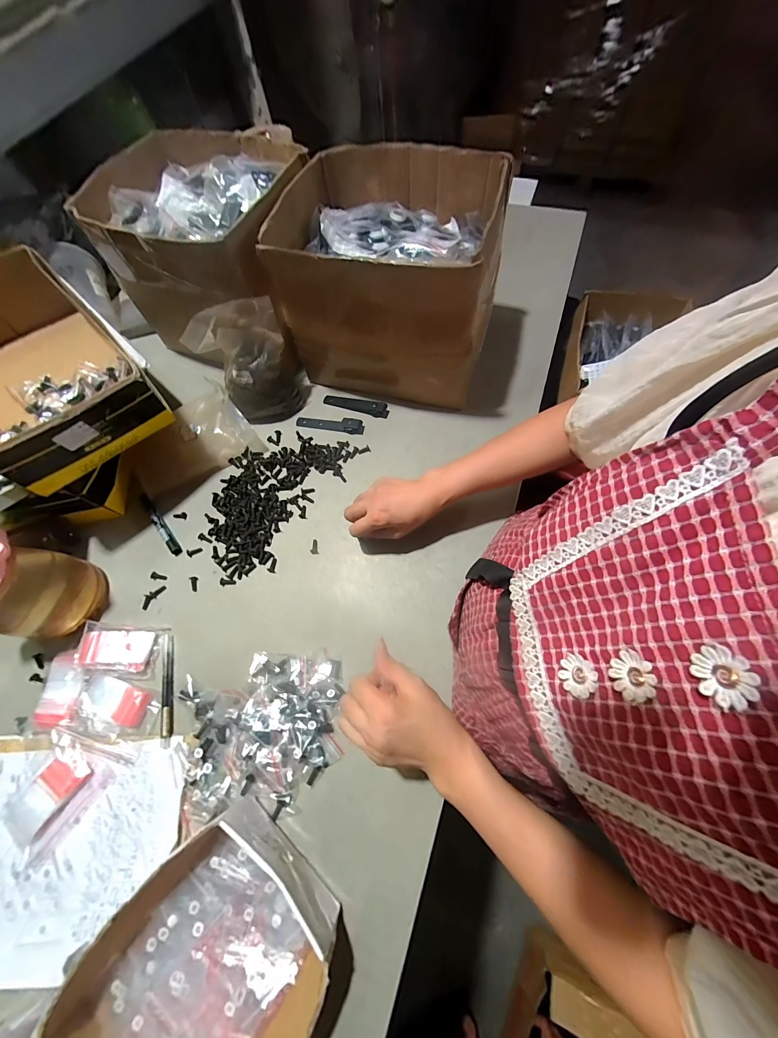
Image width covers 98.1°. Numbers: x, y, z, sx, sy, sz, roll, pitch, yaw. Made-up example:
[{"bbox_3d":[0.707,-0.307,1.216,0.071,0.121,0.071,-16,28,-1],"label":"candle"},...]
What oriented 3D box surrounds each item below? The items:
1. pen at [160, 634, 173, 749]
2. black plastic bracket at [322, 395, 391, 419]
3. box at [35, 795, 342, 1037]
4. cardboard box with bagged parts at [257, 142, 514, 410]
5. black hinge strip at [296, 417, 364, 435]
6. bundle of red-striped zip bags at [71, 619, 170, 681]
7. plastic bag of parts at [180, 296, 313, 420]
[{"bbox_3d":[-0.300,0.226,0.453,0.017,0.012,0.138,-17,66,-4],"label":"pen"},{"bbox_3d":[-0.061,-0.213,0.620,0.127,0.013,0.028,18,68,11],"label":"black plastic bracket"},{"bbox_3d":[-0.177,0.449,0.320,0.208,0.060,0.232,38,73,18],"label":"box"},{"bbox_3d":[0.015,-0.405,0.579,0.319,0.241,0.336,16,68,10],"label":"cardboard box with bagged parts"},{"bbox_3d":[-0.107,-0.171,0.608,0.124,0.016,0.027,7,67,6],"label":"black hinge strip"},{"bbox_3d":[-0.378,0.178,0.469,0.108,0.019,0.064,7,67,6],"label":"bundle of red-striped zip bags"},{"bbox_3d":[-0.233,-0.261,0.580,0.156,0.157,0.113,-20,67,-6],"label":"plastic bag of parts"}]

